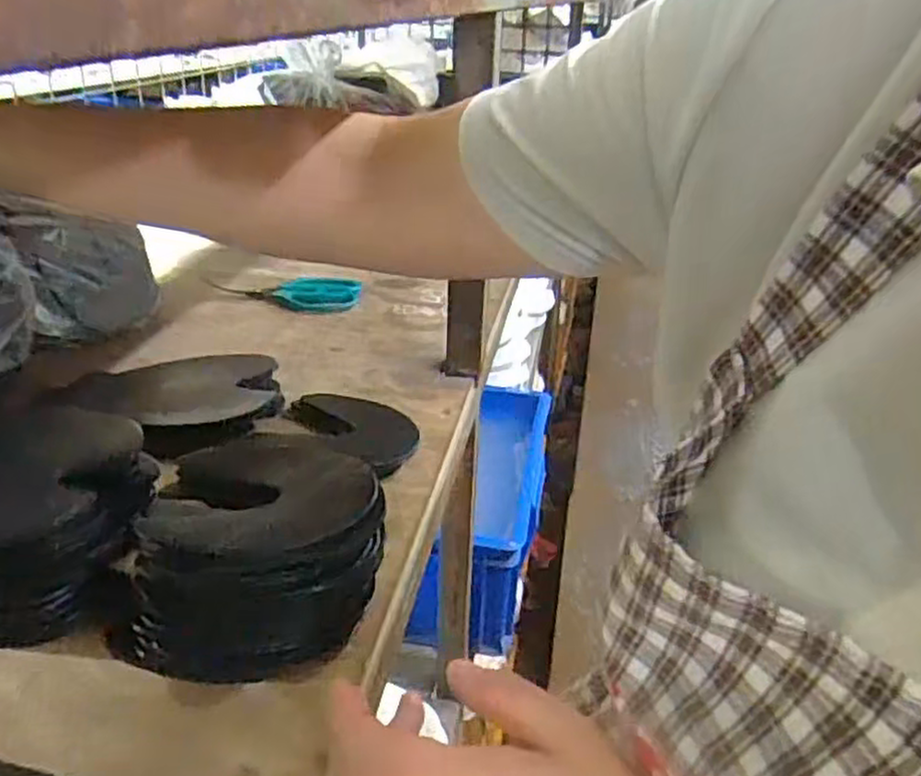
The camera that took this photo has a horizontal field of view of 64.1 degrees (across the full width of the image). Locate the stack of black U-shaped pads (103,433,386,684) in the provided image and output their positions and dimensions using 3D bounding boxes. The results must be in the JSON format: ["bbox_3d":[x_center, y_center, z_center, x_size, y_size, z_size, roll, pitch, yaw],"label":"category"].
[{"bbox_3d":[-0.102,0.081,0.366,0.123,0.068,0.099,-1,28,-5],"label":"stack of black U-shaped pads"}]

